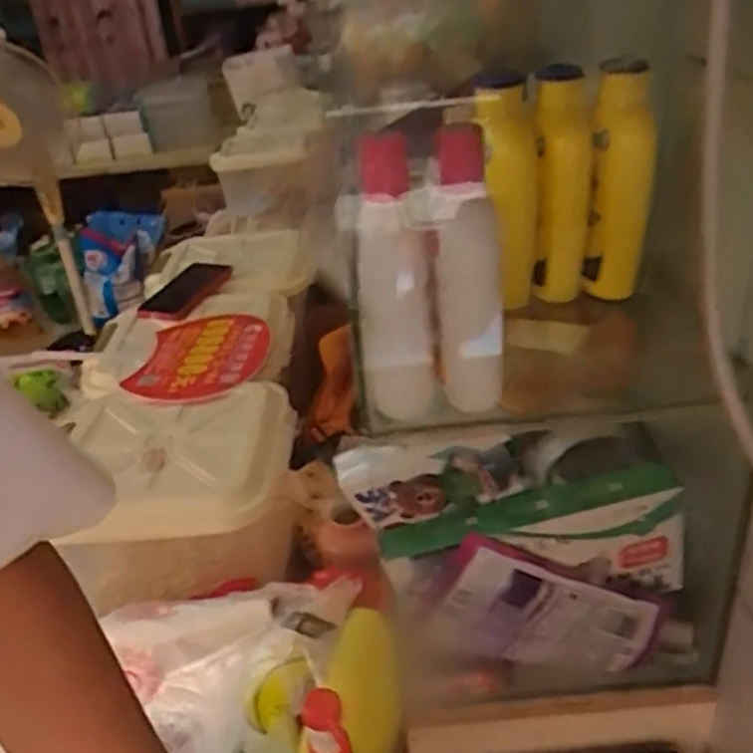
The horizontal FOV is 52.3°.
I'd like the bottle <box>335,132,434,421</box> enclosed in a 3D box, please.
[{"bbox_3d":[0.007,-0.048,0.437,0.043,0.176,0.049,-5,30,2],"label":"bottle"}]

